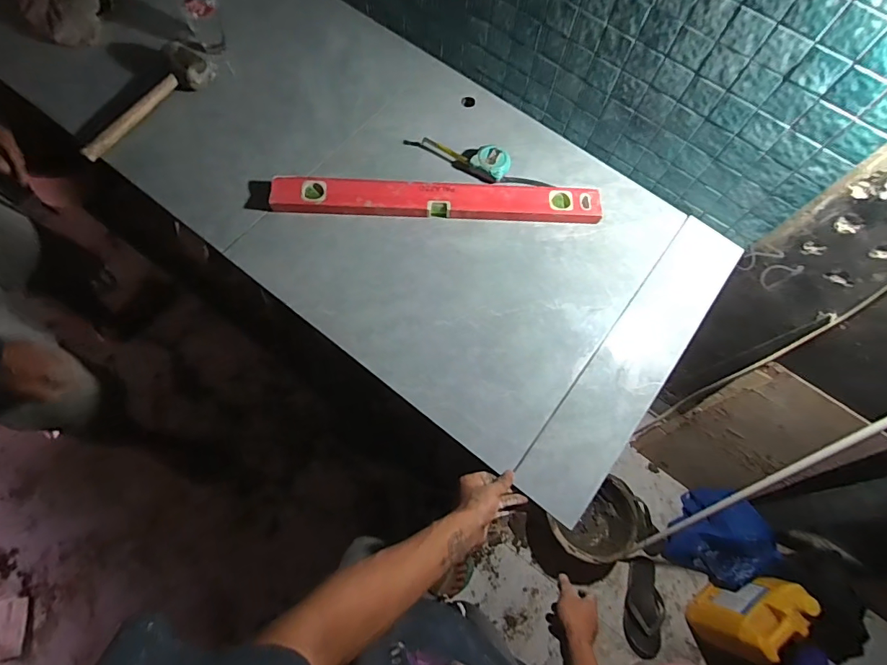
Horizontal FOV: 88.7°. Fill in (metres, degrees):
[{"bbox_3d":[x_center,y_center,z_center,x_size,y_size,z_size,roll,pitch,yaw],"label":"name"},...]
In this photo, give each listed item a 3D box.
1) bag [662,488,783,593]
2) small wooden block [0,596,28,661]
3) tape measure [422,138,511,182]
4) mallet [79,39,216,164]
[{"bbox_3d":[0.842,0.623,1.382,0.225,0.213,0.252,32,72,9],"label":"bag"},{"bbox_3d":[-1.172,0.797,1.220,0.087,0.018,0.141,-14,72,-7],"label":"small wooden block"},{"bbox_3d":[0.049,-0.341,0.847,0.166,0.033,0.061,37,73,10],"label":"tape measure"},{"bbox_3d":[-0.550,-0.428,0.833,0.068,0.055,0.288,40,73,11],"label":"mallet"}]

